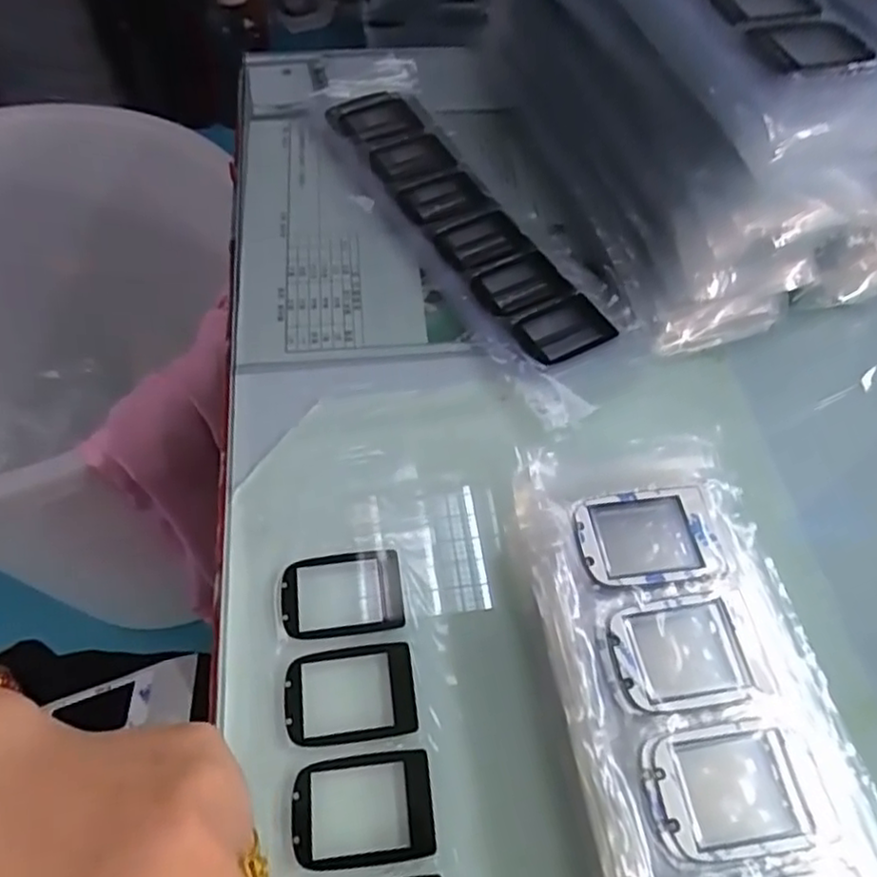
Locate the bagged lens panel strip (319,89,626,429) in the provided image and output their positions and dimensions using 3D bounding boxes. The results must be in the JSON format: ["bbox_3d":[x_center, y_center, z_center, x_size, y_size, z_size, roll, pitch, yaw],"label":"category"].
[{"bbox_3d":[0.017,-0.131,0.408,0.070,0.011,0.277,-24,63,-17],"label":"bagged lens panel strip"}]

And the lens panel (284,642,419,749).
[{"bbox_3d":[-0.035,0.102,0.269,0.050,0.004,0.035,-5,59,-6],"label":"lens panel"}]

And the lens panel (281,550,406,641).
[{"bbox_3d":[-0.041,0.067,0.290,0.050,0.004,0.035,-5,59,-6],"label":"lens panel"}]

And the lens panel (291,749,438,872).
[{"bbox_3d":[-0.028,0.137,0.247,0.050,0.004,0.035,-5,59,-6],"label":"lens panel"}]

